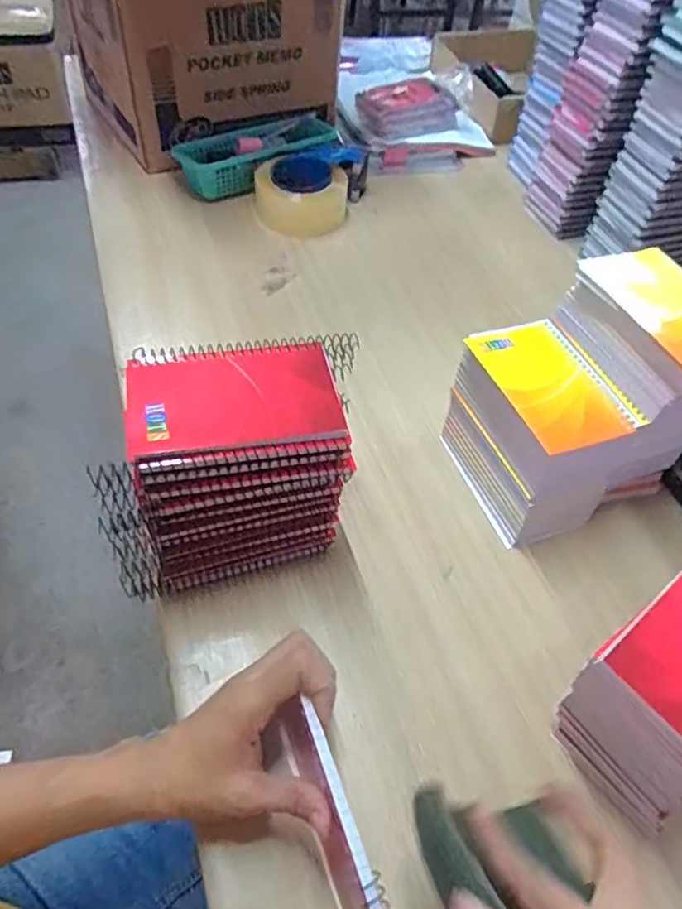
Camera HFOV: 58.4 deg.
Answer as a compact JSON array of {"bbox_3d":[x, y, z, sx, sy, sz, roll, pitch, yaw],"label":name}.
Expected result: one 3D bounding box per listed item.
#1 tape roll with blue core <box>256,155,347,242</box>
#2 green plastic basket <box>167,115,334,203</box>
[{"bbox_3d":[-0.051,-0.333,0.780,0.116,0.052,0.111,-2,52,-7],"label":"tape roll with blue core"},{"bbox_3d":[-0.110,-0.408,0.837,0.224,0.050,0.108,-20,56,-20],"label":"green plastic basket"}]

